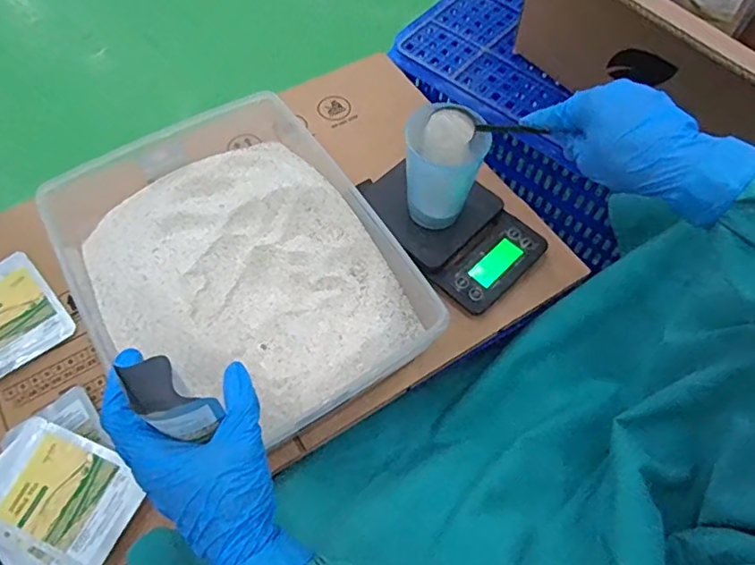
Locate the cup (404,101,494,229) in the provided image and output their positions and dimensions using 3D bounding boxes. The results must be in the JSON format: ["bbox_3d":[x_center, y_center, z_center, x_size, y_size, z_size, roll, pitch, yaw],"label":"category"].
[{"bbox_3d":[0.063,-0.110,0.553,0.070,0.110,0.067,0,61,-1],"label":"cup"}]

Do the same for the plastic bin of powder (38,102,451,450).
[{"bbox_3d":[-0.149,-0.025,0.573,0.279,0.070,0.384,-32,66,-17],"label":"plastic bin of powder"}]

